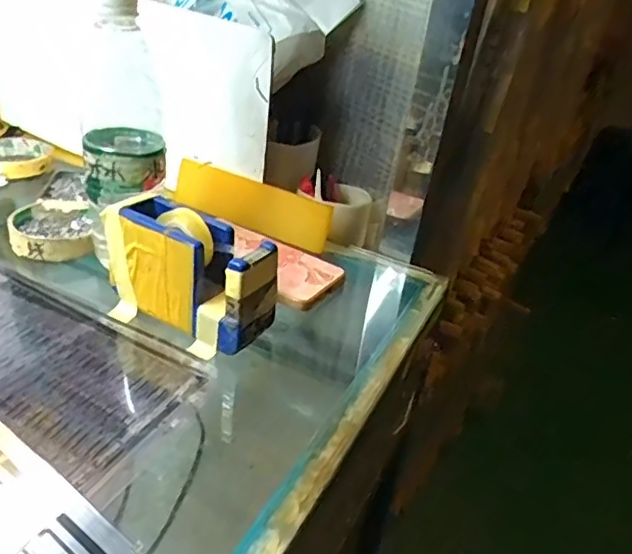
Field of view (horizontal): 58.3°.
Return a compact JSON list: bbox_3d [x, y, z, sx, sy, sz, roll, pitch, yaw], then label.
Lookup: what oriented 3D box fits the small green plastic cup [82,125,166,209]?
[{"bbox_3d":[-0.161,-0.097,0.479,0.062,0.044,0.074,-4,33,-17],"label":"small green plastic cup"}]

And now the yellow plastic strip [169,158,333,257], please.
[{"bbox_3d":[-0.070,-0.079,0.609,0.187,0.058,0.008,23,34,19],"label":"yellow plastic strip"}]

